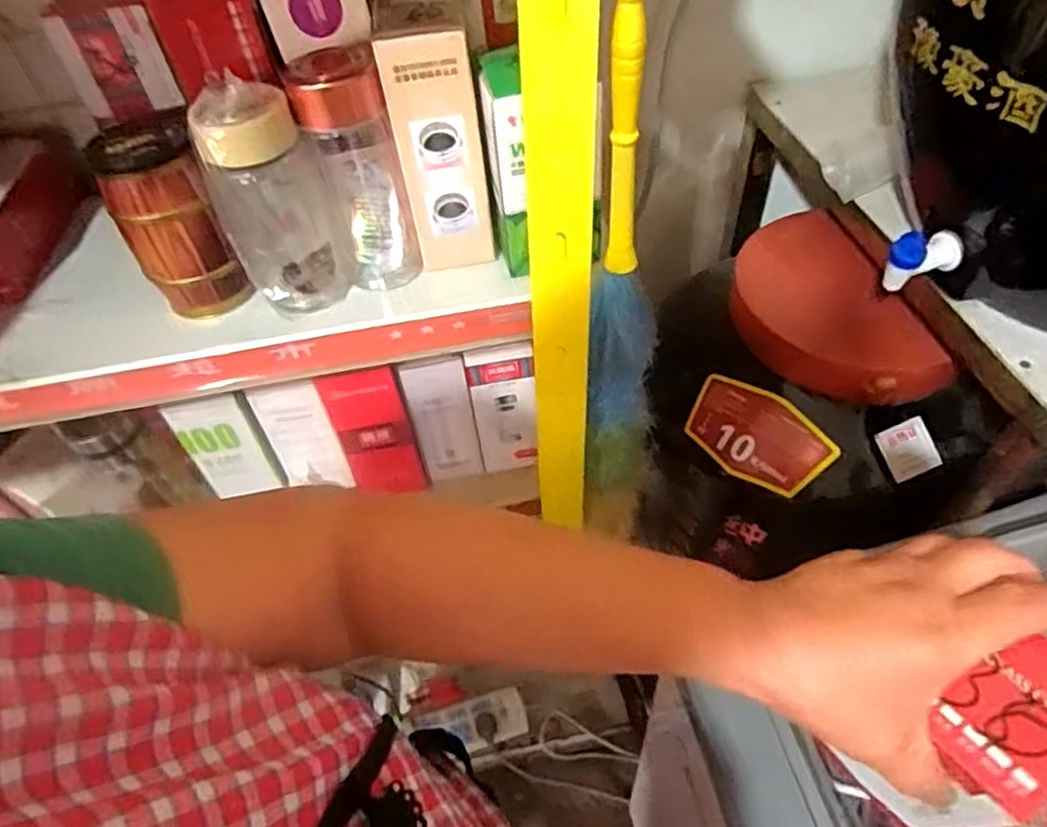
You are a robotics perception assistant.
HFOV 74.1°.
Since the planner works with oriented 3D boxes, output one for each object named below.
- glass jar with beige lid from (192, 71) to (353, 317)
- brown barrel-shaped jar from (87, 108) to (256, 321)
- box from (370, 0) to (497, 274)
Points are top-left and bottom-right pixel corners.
[{"bbox_3d":[-0.190,-0.169,0.527,0.083,0.177,0.093,-21,52,-13],"label":"glass jar with beige lid"},{"bbox_3d":[-0.270,-0.149,0.539,0.069,0.130,0.078,-21,52,-13],"label":"brown barrel-shaped jar"},{"bbox_3d":[-0.069,-0.206,0.531,0.066,0.184,0.060,-13,50,-7],"label":"box"}]

